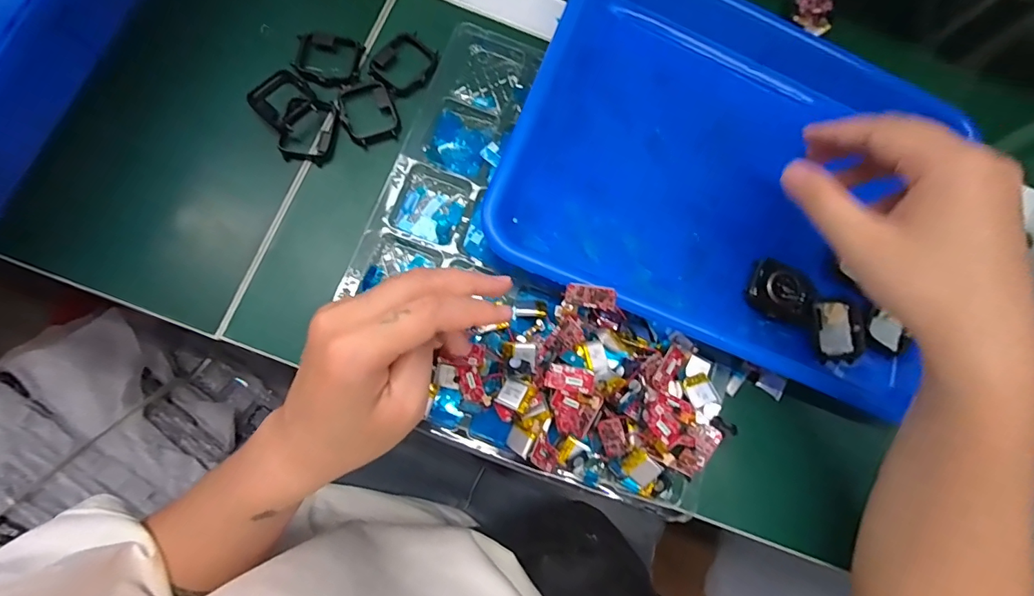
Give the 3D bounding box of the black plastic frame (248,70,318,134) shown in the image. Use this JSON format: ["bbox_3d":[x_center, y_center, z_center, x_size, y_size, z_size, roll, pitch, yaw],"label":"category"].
[{"bbox_3d":[-0.162,-0.138,0.323,0.039,0.008,0.037,40,79,8],"label":"black plastic frame"}]

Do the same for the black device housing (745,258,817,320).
[{"bbox_3d":[0.179,-0.003,0.313,0.044,0.007,0.035,26,78,5],"label":"black device housing"}]

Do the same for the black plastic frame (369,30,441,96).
[{"bbox_3d":[-0.081,-0.169,0.334,0.042,0.007,0.046,31,78,6],"label":"black plastic frame"}]

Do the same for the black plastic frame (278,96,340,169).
[{"bbox_3d":[-0.144,-0.116,0.320,0.034,0.013,0.045,15,77,2],"label":"black plastic frame"}]

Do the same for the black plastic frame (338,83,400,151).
[{"bbox_3d":[-0.104,-0.130,0.326,0.037,0.005,0.047,-21,78,-6],"label":"black plastic frame"}]

